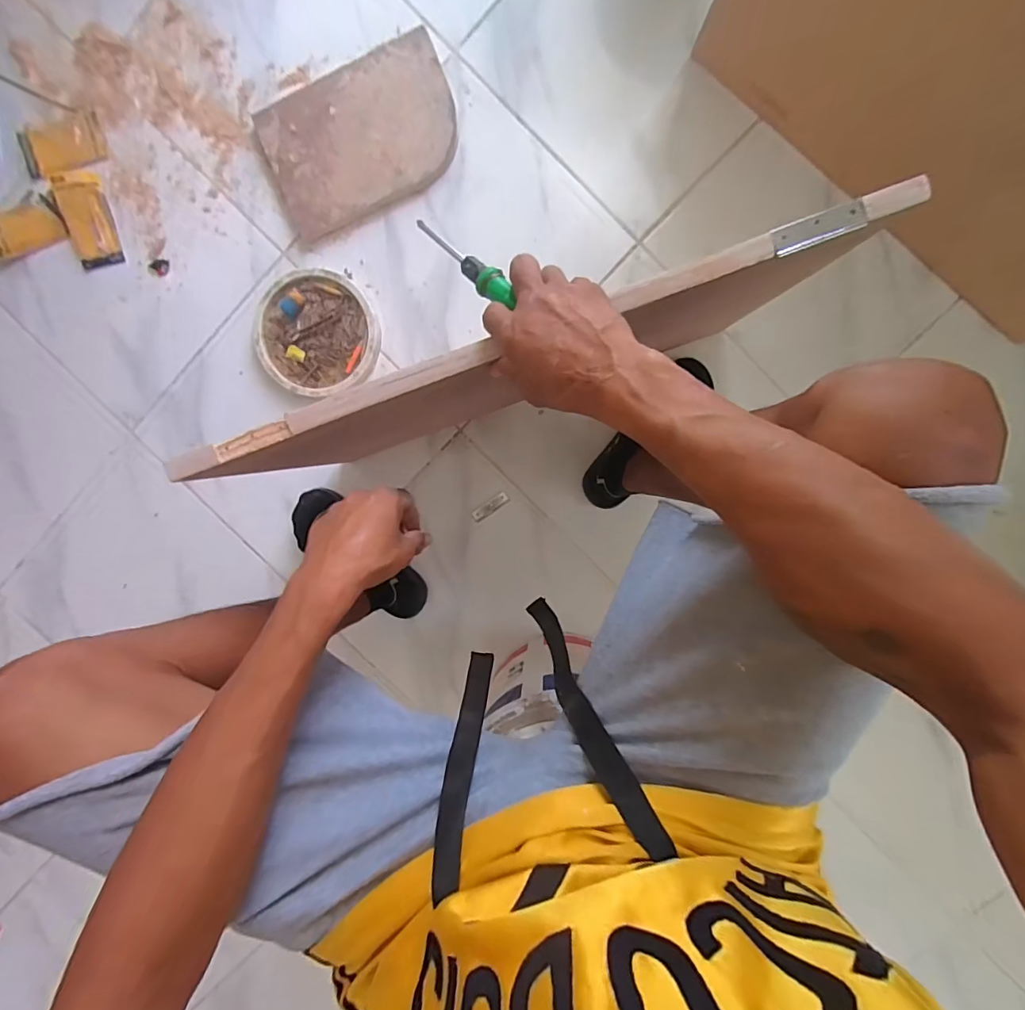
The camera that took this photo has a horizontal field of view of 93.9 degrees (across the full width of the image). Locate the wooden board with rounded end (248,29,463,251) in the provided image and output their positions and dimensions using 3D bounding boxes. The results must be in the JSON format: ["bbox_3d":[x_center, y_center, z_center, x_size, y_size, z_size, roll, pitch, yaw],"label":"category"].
[{"bbox_3d":[-0.224,-0.537,0.707,0.287,0.026,0.190,-21,95,5],"label":"wooden board with rounded end"}]

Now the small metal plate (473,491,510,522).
[{"bbox_3d":[-0.036,0.004,0.786,0.065,0.011,0.018,-34,94,6],"label":"small metal plate"}]

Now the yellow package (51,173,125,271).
[{"bbox_3d":[-0.662,-0.445,0.747,0.073,0.018,0.139,-15,96,5],"label":"yellow package"}]

